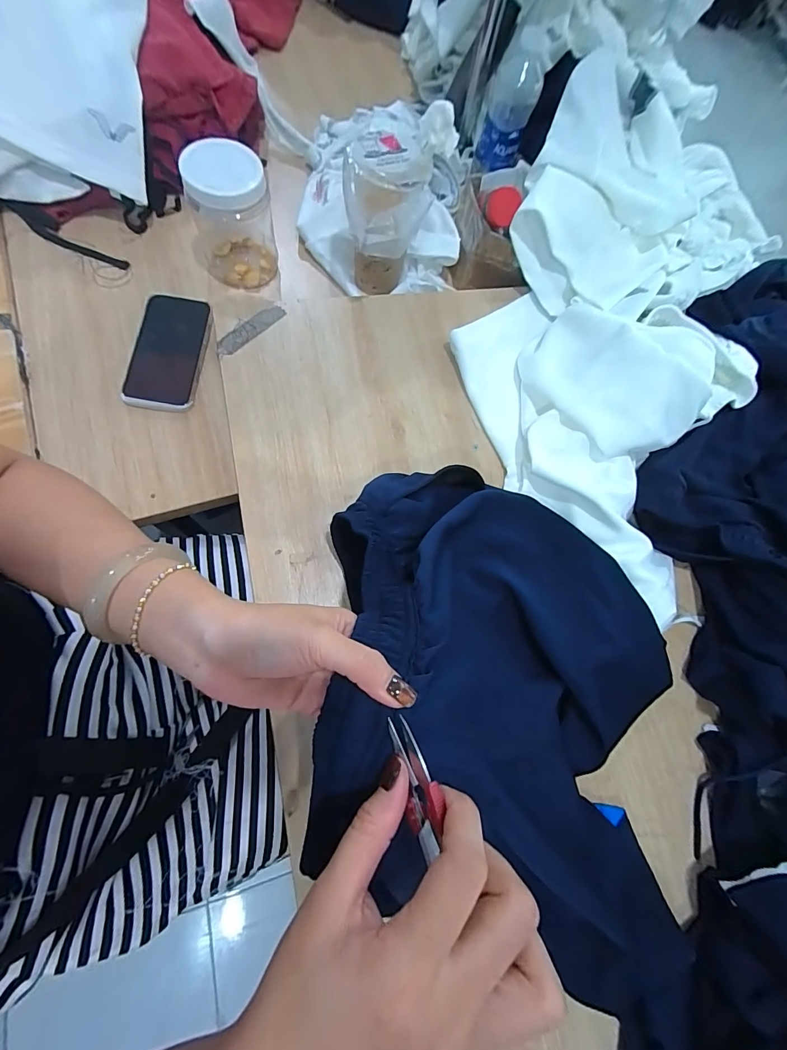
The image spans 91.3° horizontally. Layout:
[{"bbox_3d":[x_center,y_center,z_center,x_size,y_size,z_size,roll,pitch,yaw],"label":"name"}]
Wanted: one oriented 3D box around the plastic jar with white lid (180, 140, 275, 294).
[{"bbox_3d":[-0.209,-0.396,0.496,0.101,0.130,0.100,3,73,-9],"label":"plastic jar with white lid"}]

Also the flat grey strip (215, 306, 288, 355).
[{"bbox_3d":[-0.175,-0.241,0.474,0.023,0.004,0.098,41,70,-4],"label":"flat grey strip"}]

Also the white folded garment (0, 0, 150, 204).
[{"bbox_3d":[-0.425,-0.598,0.470,0.240,0.155,0.333,0,73,-10],"label":"white folded garment"}]

